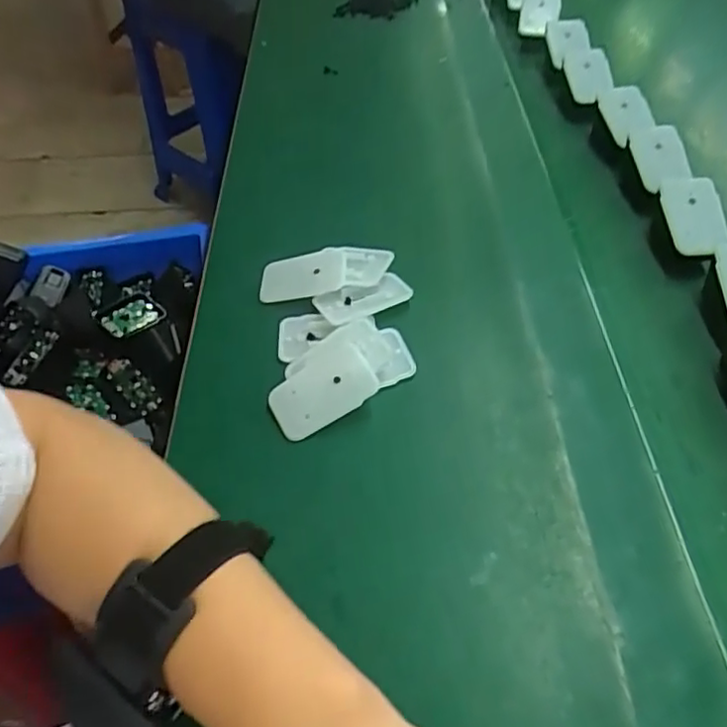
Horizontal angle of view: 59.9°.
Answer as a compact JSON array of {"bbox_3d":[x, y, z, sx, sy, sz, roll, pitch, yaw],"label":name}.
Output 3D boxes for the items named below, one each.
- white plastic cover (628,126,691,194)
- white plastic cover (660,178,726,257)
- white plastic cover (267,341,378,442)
[{"bbox_3d":[0.242,-0.168,0.516,0.039,0.010,0.073,-6,55,11],"label":"white plastic cover"},{"bbox_3d":[0.247,-0.110,0.472,0.038,0.006,0.073,-4,59,11],"label":"white plastic cover"},{"bbox_3d":[-0.028,0.019,0.418,0.069,0.007,0.044,-33,66,0],"label":"white plastic cover"}]

